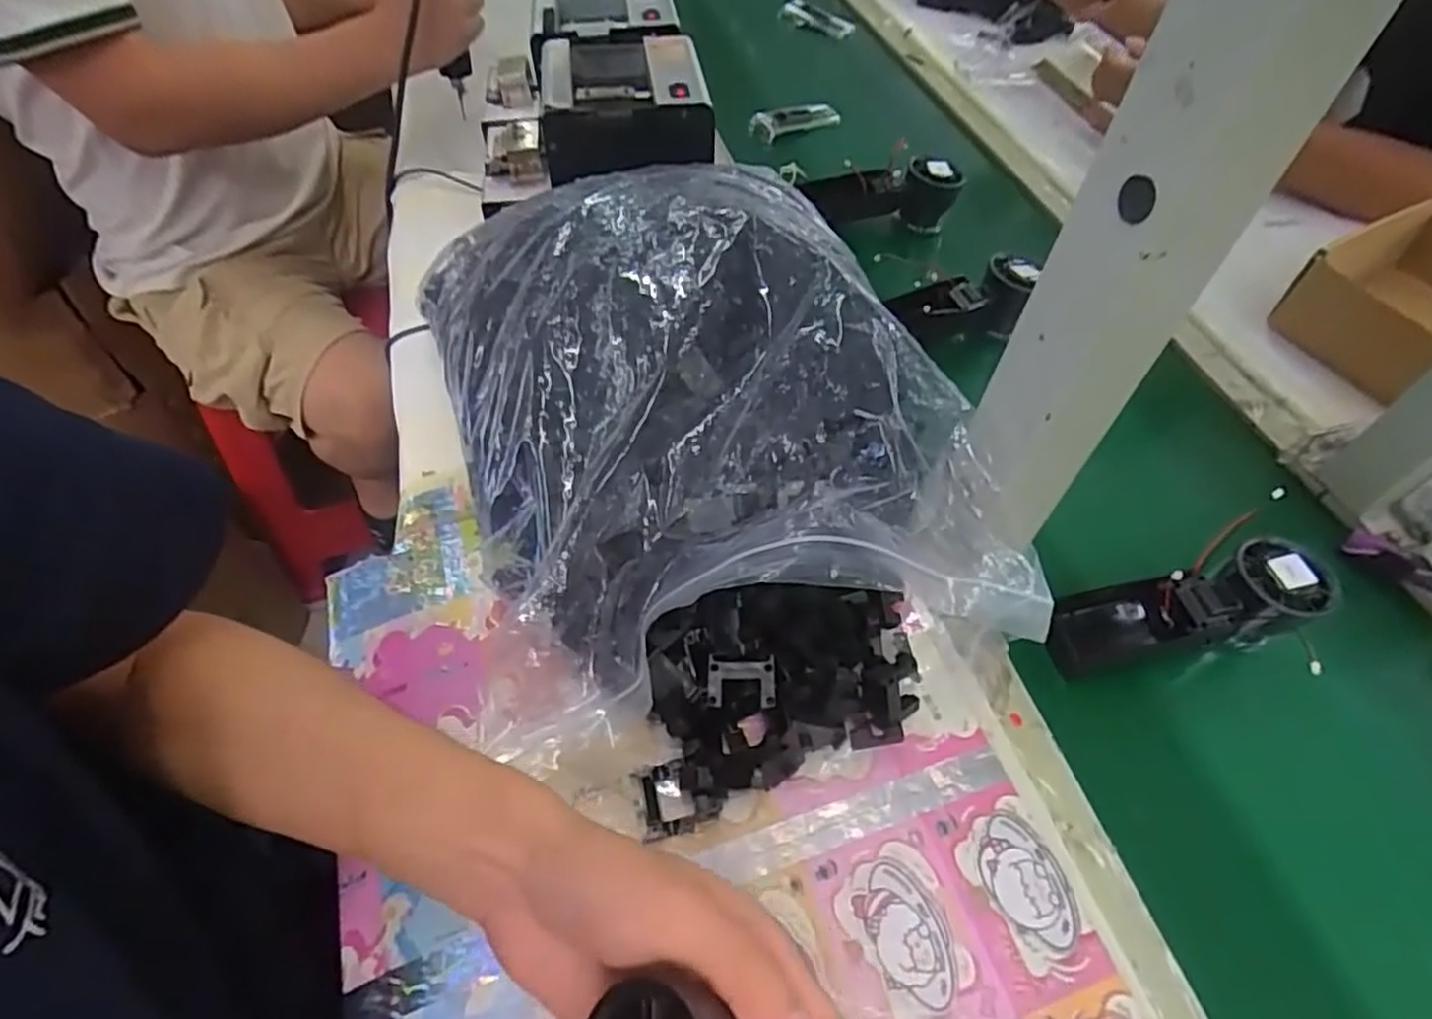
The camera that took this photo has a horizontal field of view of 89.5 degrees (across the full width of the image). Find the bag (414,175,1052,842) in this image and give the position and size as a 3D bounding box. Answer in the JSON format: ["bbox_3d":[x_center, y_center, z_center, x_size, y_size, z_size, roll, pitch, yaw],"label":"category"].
[{"bbox_3d":[-0.018,-0.049,0.426,0.267,0.167,0.380,-12,55,-12],"label":"bag"}]

